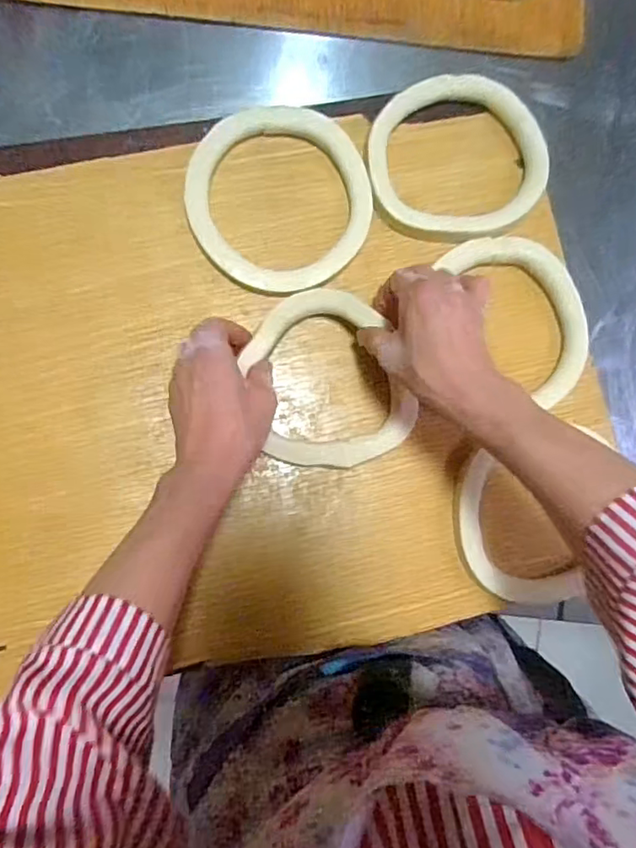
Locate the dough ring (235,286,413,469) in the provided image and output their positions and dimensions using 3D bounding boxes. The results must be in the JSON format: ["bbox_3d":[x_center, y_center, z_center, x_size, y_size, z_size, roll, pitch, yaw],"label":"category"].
[{"bbox_3d":[0.007,-0.035,0.479,0.120,0.034,0.143,-23,86,-9],"label":"dough ring"}]

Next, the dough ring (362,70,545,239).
[{"bbox_3d":[0.121,-0.232,0.511,0.155,0.019,0.137,-12,84,-8],"label":"dough ring"}]

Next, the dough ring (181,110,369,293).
[{"bbox_3d":[-0.031,-0.188,0.493,0.151,0.014,0.154,1,83,-6],"label":"dough ring"}]

